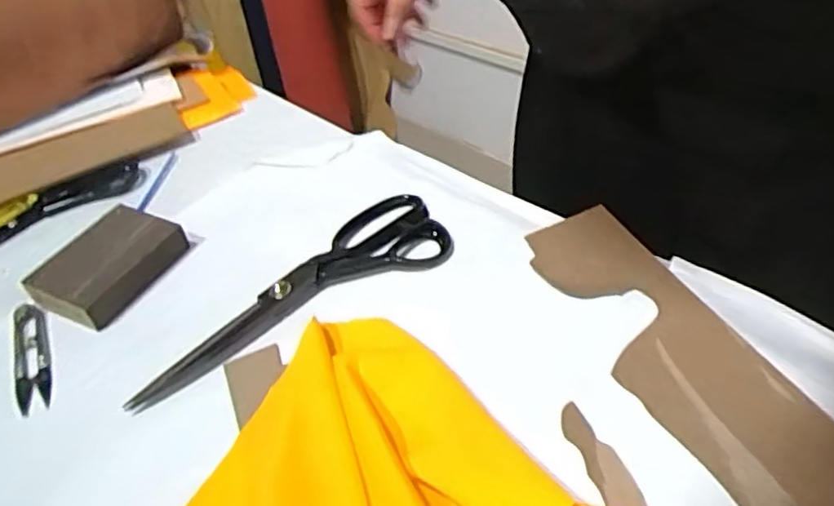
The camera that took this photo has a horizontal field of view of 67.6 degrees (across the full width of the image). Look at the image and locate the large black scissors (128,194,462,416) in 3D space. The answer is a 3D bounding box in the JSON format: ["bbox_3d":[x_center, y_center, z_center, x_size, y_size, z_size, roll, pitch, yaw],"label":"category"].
[{"bbox_3d":[-0.091,0.022,0.451,0.243,0.017,0.081,-26,44,-18],"label":"large black scissors"}]

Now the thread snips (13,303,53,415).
[{"bbox_3d":[-0.272,0.074,0.442,0.024,0.017,0.098,-23,44,-18],"label":"thread snips"}]

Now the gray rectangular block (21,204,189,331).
[{"bbox_3d":[-0.239,0.007,0.484,0.064,0.027,0.100,14,46,24],"label":"gray rectangular block"}]

